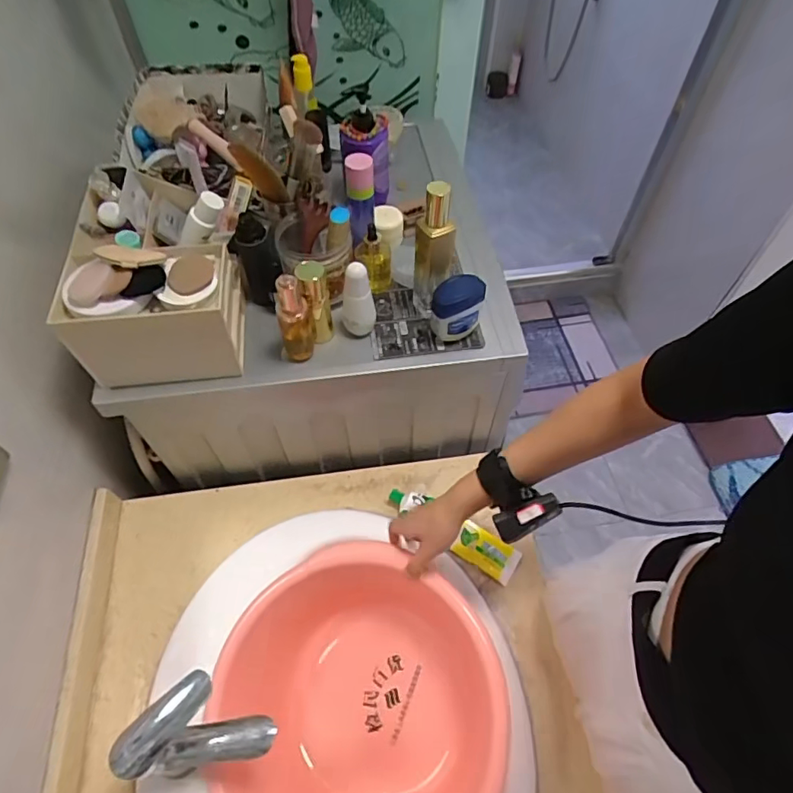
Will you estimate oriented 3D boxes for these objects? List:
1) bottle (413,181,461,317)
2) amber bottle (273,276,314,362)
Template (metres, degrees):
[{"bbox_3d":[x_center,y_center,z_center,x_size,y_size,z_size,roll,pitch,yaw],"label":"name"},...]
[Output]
[{"bbox_3d":[0.052,-0.186,0.663,0.057,0.195,0.044,1,56,1],"label":"bottle"},{"bbox_3d":[-0.126,-0.096,0.642,0.036,0.132,0.030,-14,57,-9],"label":"amber bottle"}]

